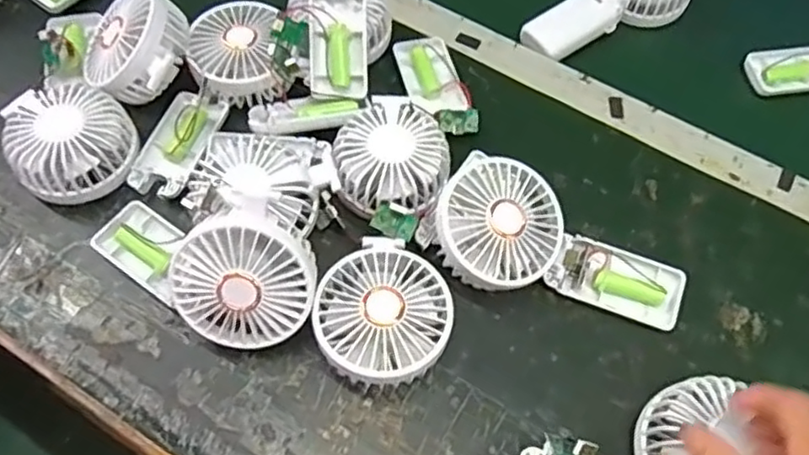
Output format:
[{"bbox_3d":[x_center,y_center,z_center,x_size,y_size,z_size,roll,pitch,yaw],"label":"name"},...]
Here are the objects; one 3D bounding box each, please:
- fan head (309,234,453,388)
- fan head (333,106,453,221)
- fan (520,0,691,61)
[{"bbox_3d":[-0.014,0.055,0.430,0.082,0.048,0.097,9,58,2],"label":"fan head"},{"bbox_3d":[-0.008,-0.048,0.483,0.080,0.033,0.081,2,58,-3],"label":"fan head"},{"bbox_3d":[0.188,-0.210,0.621,0.174,0.044,0.078,-32,65,-8],"label":"fan"}]

